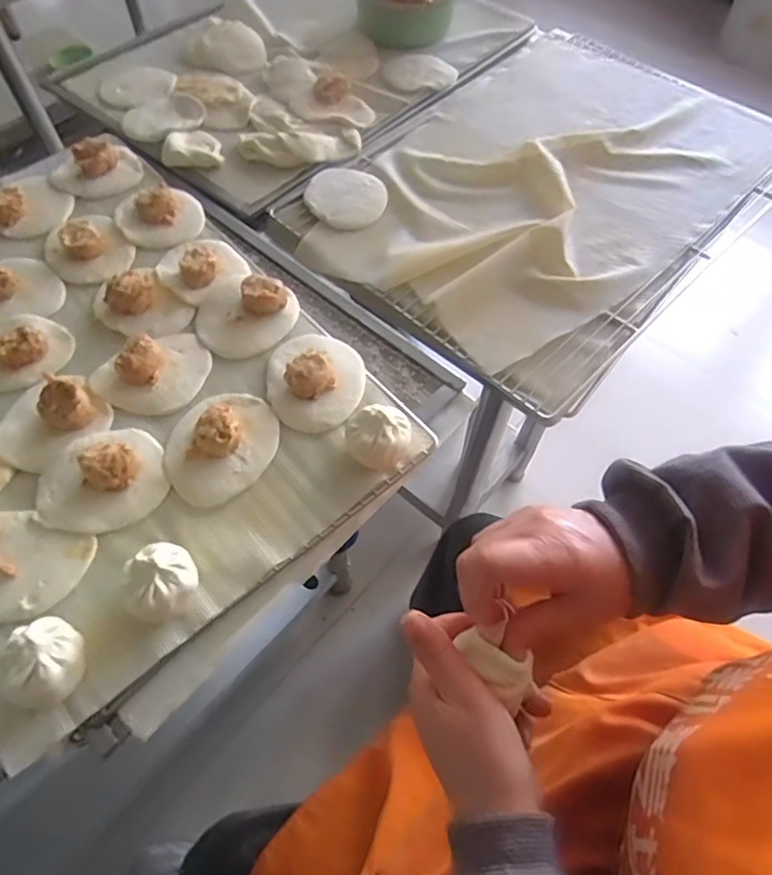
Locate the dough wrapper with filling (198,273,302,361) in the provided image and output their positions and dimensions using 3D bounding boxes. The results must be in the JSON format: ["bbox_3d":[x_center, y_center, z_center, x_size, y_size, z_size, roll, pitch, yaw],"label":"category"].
[{"bbox_3d":[-0.139,-0.120,0.563,0.092,0.031,0.086,21,61,11],"label":"dough wrapper with filling"}]

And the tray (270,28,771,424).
[{"bbox_3d":[0.201,-0.313,0.709,0.410,0.034,0.588,38,66,20],"label":"tray"}]

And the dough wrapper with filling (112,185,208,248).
[{"bbox_3d":[-0.246,-0.244,0.640,0.090,0.031,0.072,-19,61,-12],"label":"dough wrapper with filling"}]

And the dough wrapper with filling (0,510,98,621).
[{"bbox_3d":[-0.283,0.089,0.431,0.110,0.026,0.080,18,60,10],"label":"dough wrapper with filling"}]

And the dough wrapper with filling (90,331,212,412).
[{"bbox_3d":[-0.207,-0.062,0.525,0.077,0.032,0.096,40,66,21],"label":"dough wrapper with filling"}]

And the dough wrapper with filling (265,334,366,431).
[{"bbox_3d":[-0.064,-0.060,0.526,0.086,0.034,0.104,-8,59,-6],"label":"dough wrapper with filling"}]

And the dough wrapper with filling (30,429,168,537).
[{"bbox_3d":[-0.229,0.030,0.467,0.099,0.033,0.087,-33,65,-19],"label":"dough wrapper with filling"}]

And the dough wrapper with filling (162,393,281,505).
[{"bbox_3d":[-0.137,0.001,0.486,0.083,0.033,0.103,17,60,9],"label":"dough wrapper with filling"}]

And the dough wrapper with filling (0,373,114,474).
[{"bbox_3d":[-0.286,-0.018,0.496,0.087,0.031,0.070,-39,67,-22],"label":"dough wrapper with filling"}]

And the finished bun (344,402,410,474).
[{"bbox_3d":[-0.006,-0.004,0.480,0.052,0.044,0.054,0,59,-1],"label":"finished bun"}]

